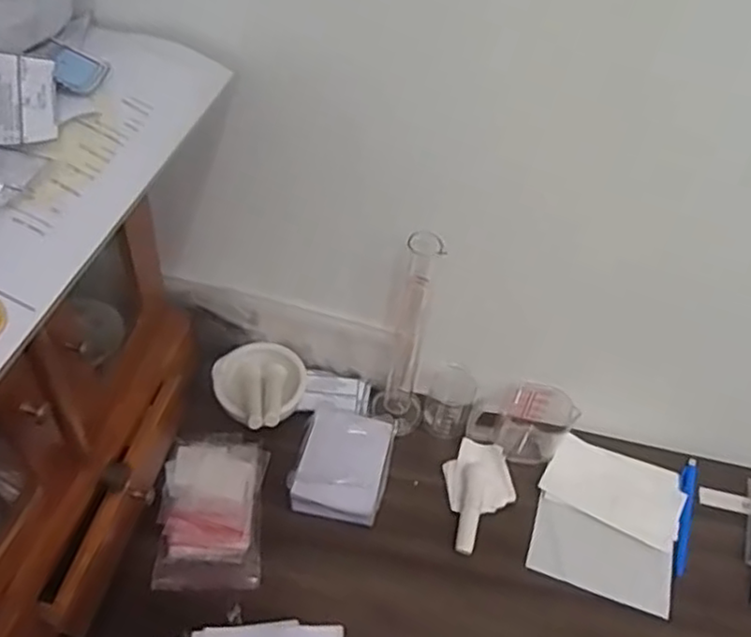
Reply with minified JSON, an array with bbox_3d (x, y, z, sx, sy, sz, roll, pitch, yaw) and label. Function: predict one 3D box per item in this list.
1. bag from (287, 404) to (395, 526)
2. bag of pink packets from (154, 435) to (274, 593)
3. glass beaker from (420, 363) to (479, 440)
[{"bbox_3d":[-0.034,0.150,0.721,0.095,0.048,0.116,13,50,5],"label":"bag"},{"bbox_3d":[-0.164,0.191,0.690,0.099,0.024,0.153,0,50,-5],"label":"bag of pink packets"},{"bbox_3d":[0.082,0.094,0.763,0.048,0.076,0.049,17,51,9],"label":"glass beaker"}]

